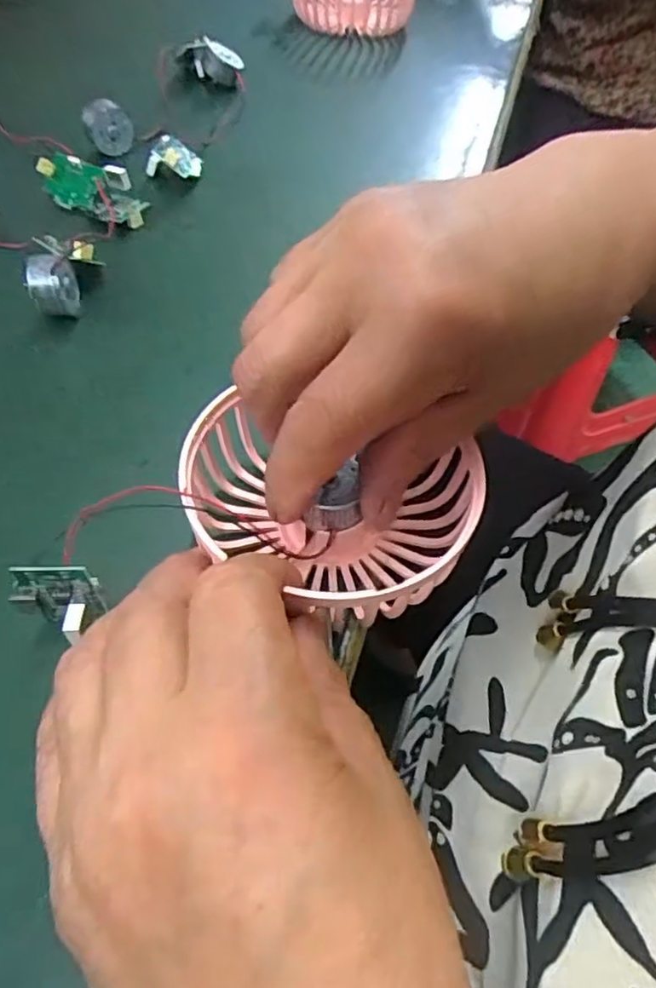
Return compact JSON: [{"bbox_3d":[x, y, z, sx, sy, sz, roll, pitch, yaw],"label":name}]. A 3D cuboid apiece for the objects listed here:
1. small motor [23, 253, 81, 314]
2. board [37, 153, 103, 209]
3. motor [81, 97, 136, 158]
[{"bbox_3d":[-0.113,-0.085,0.266,0.019,0.026,0.015,-19,57,-15],"label":"small motor"},{"bbox_3d":[-0.125,-0.151,0.312,0.030,0.023,0.005,19,15,3],"label":"board"},{"bbox_3d":[-0.115,-0.192,0.339,0.024,0.027,0.015,-15,56,-12],"label":"motor"}]

